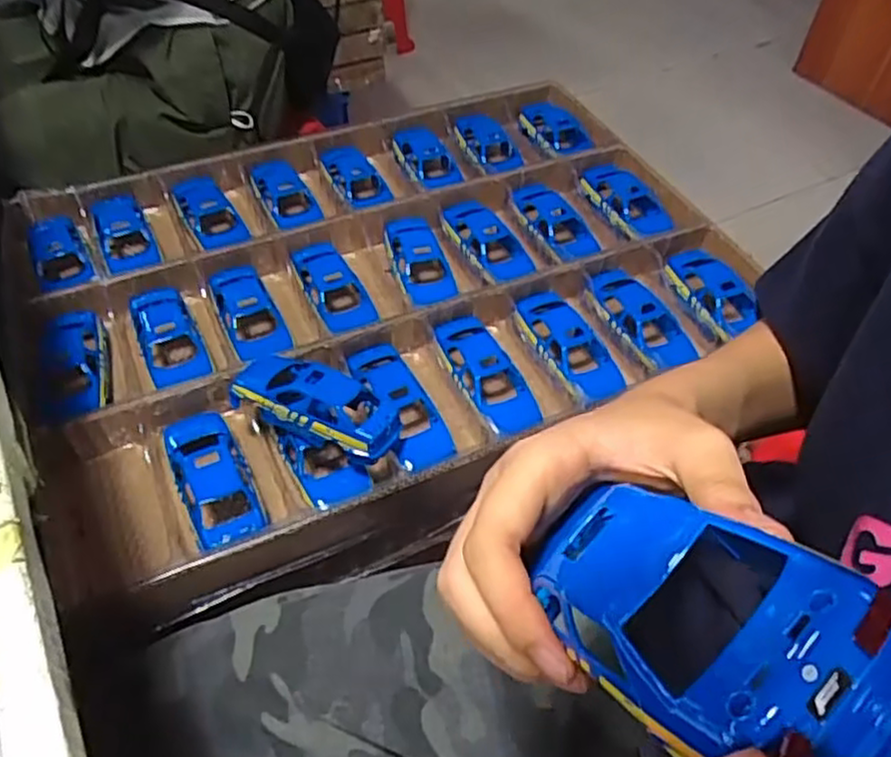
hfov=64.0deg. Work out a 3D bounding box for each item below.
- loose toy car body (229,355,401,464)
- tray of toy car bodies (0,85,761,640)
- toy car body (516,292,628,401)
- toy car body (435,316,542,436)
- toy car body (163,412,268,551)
[{"bbox_3d":[-0.098,0.017,0.538,0.135,0.047,0.063,27,54,19],"label":"loose toy car body"},{"bbox_3d":[-0.061,-0.095,0.676,0.617,0.085,0.465,-20,54,-18],"label":"tray of toy car bodies"},{"bbox_3d":[0.111,-0.029,0.626,0.054,0.032,0.128,-19,54,-17],"label":"toy car body"},{"bbox_3d":[0.035,-0.005,0.598,0.045,0.025,0.124,-20,54,-18],"label":"toy car body"},{"bbox_3d":[-0.172,0.071,0.522,0.049,0.028,0.125,-21,54,-19],"label":"toy car body"}]

